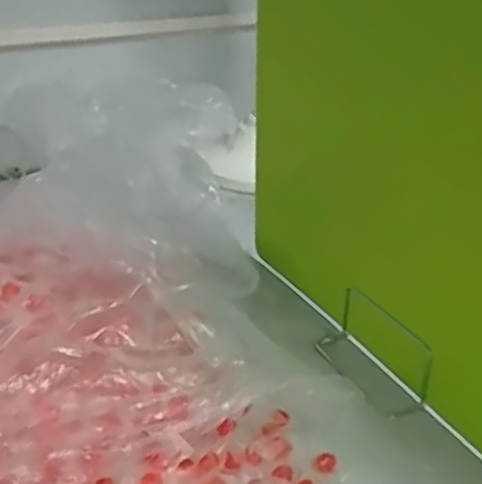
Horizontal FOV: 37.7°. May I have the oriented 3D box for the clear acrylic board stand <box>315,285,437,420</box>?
[{"bbox_3d":[0.149,0.121,0.800,0.061,0.069,0.161,-13,31,-25],"label":"clear acrylic board stand"}]

